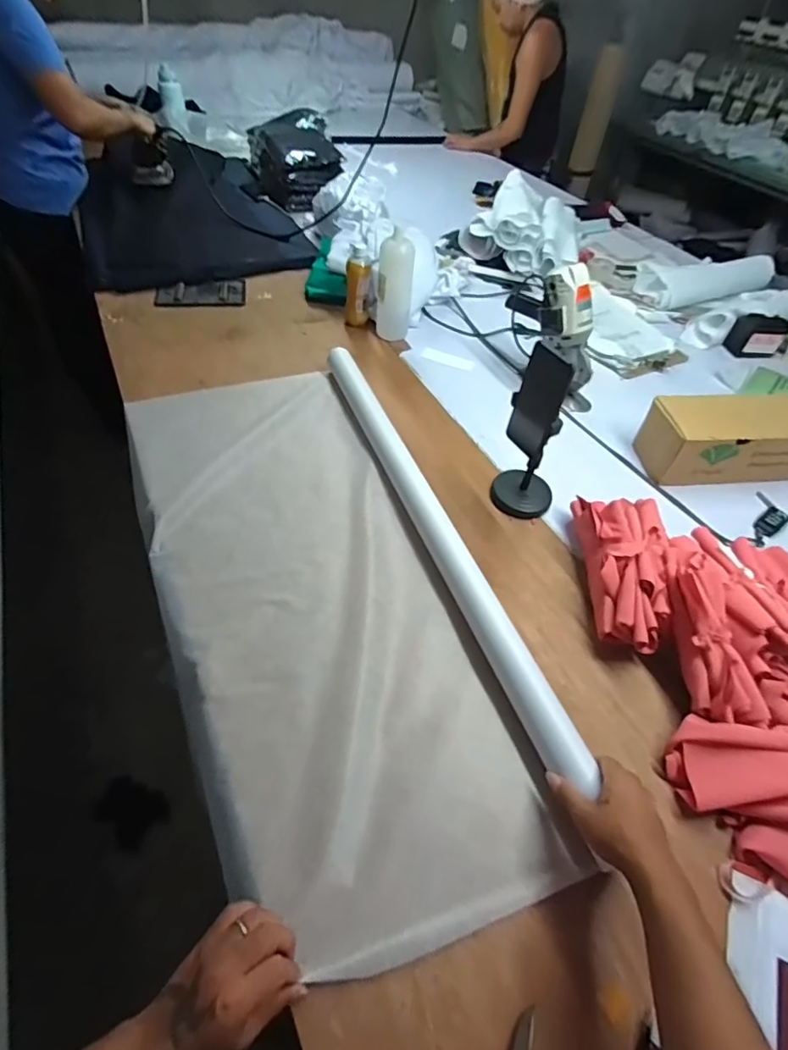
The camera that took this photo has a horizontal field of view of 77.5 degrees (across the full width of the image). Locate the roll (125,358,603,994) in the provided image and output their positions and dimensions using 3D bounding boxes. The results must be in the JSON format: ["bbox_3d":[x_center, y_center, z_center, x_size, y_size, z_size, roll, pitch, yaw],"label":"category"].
[{"bbox_3d":[-0.114,0.061,0.734,0.438,0.043,0.909,-14,54,-16],"label":"roll"}]

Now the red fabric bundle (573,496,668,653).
[{"bbox_3d":[0.350,0.053,0.754,0.109,0.096,0.285,6,50,0],"label":"red fabric bundle"}]

